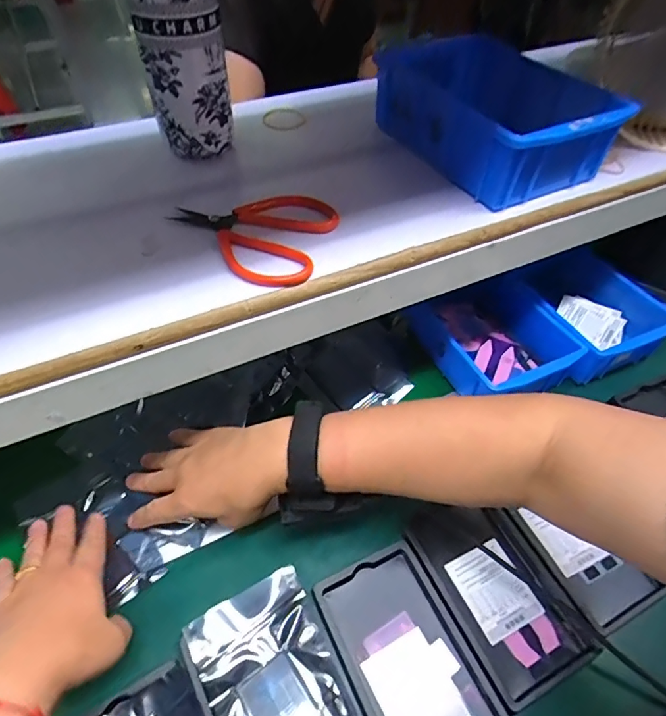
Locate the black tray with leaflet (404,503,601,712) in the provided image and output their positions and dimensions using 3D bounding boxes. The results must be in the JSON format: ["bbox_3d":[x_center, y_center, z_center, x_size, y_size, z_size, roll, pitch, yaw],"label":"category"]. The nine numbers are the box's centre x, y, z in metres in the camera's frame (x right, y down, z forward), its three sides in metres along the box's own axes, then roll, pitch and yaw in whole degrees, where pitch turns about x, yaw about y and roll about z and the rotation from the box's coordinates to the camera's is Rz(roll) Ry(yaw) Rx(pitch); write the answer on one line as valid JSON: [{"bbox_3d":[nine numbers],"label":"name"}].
[{"bbox_3d":[0.137,0.195,0.413,0.088,0.012,0.154,-20,52,-19],"label":"black tray with leaflet"}]

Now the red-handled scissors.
[{"bbox_3d":[-0.061,-0.097,0.361,0.116,0.015,0.096,16,49,12],"label":"red-handled scissors"}]

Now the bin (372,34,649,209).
[{"bbox_3d":[0.141,-0.213,0.431,0.136,0.080,0.196,-23,53,-21],"label":"bin"}]

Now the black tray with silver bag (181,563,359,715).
[{"bbox_3d":[-0.038,0.253,0.352,0.097,0.021,0.164,-21,52,-20],"label":"black tray with silver bag"}]

